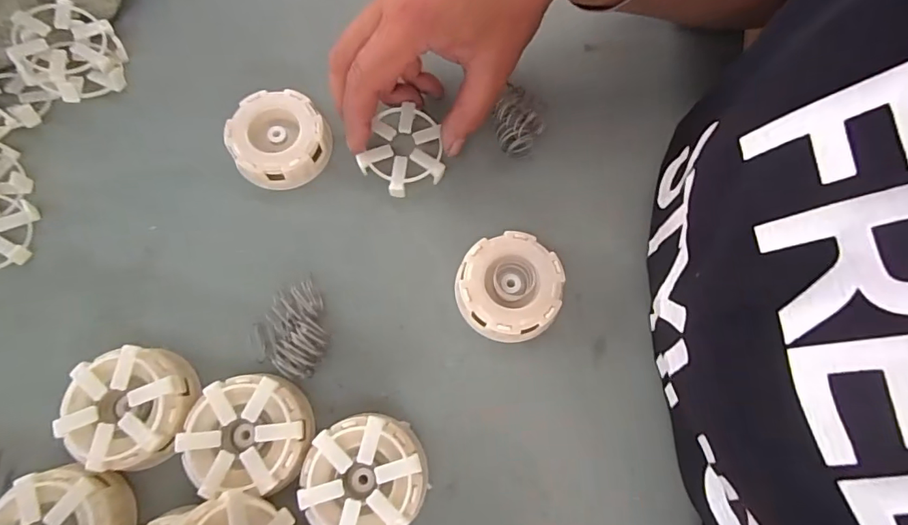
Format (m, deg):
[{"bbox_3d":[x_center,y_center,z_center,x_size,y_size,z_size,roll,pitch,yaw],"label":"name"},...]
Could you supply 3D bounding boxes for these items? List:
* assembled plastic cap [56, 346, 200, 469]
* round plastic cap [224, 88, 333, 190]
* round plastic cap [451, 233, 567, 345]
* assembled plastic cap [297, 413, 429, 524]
[{"bbox_3d":[-0.167,0.076,0.258,0.058,0.032,0.058,1,73,-2],"label":"assembled plastic cap"},{"bbox_3d":[-0.111,-0.079,0.312,0.060,0.021,0.058,1,73,-2],"label":"round plastic cap"},{"bbox_3d":[0.032,0.015,0.289,0.059,0.021,0.061,1,73,-2],"label":"round plastic cap"},{"bbox_3d":[-0.045,0.111,0.252,0.060,0.029,0.058,1,73,-2],"label":"assembled plastic cap"}]

